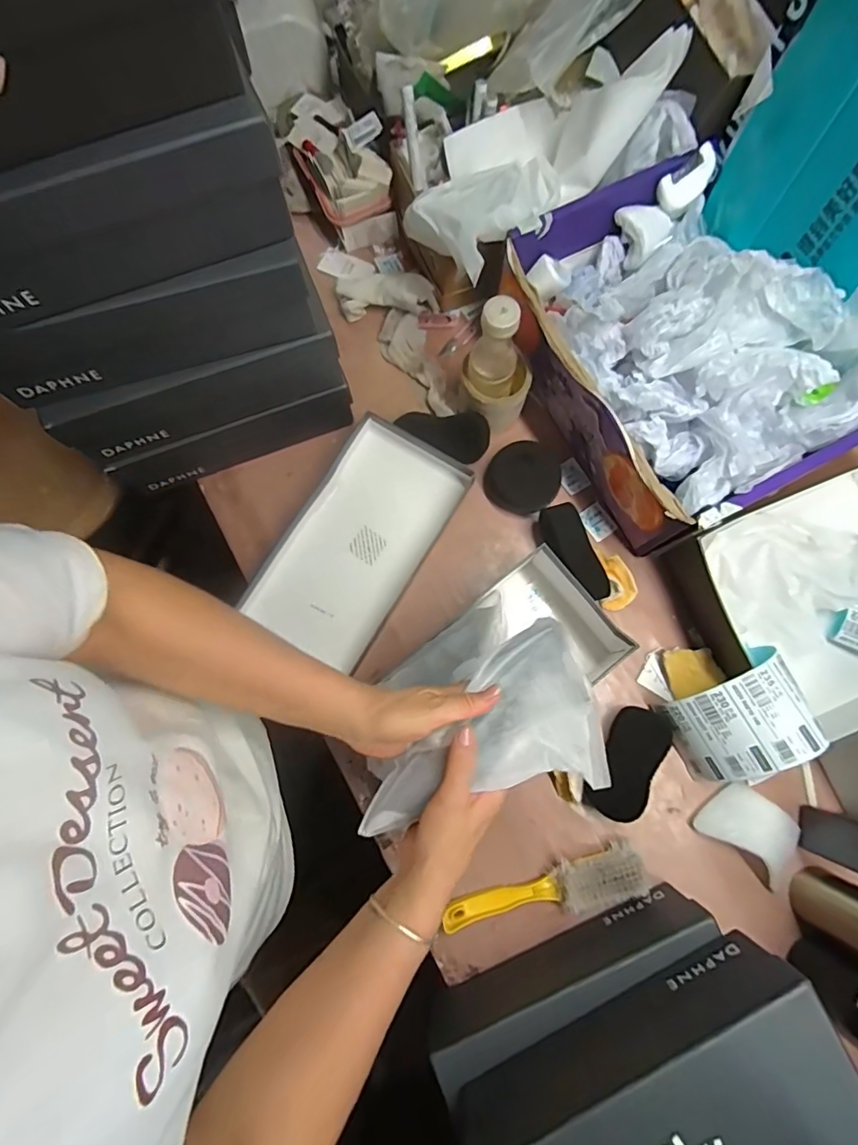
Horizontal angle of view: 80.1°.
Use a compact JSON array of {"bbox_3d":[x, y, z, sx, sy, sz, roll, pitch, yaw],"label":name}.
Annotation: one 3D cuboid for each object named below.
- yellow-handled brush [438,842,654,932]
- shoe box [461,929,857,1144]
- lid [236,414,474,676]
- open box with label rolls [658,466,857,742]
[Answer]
[{"bbox_3d":[0.129,0.356,0.563,0.228,0.035,0.054,-16,79,-3],"label":"yellow-handled brush"},{"bbox_3d":[0.194,0.452,0.404,0.288,0.095,0.151,-25,80,-5],"label":"shoe box"},{"bbox_3d":[-0.089,-0.040,0.650,0.168,0.024,0.297,30,80,6],"label":"lid"},{"bbox_3d":[0.490,0.020,0.624,0.322,0.091,0.274,-23,79,-5],"label":"open box with label rolls"}]

